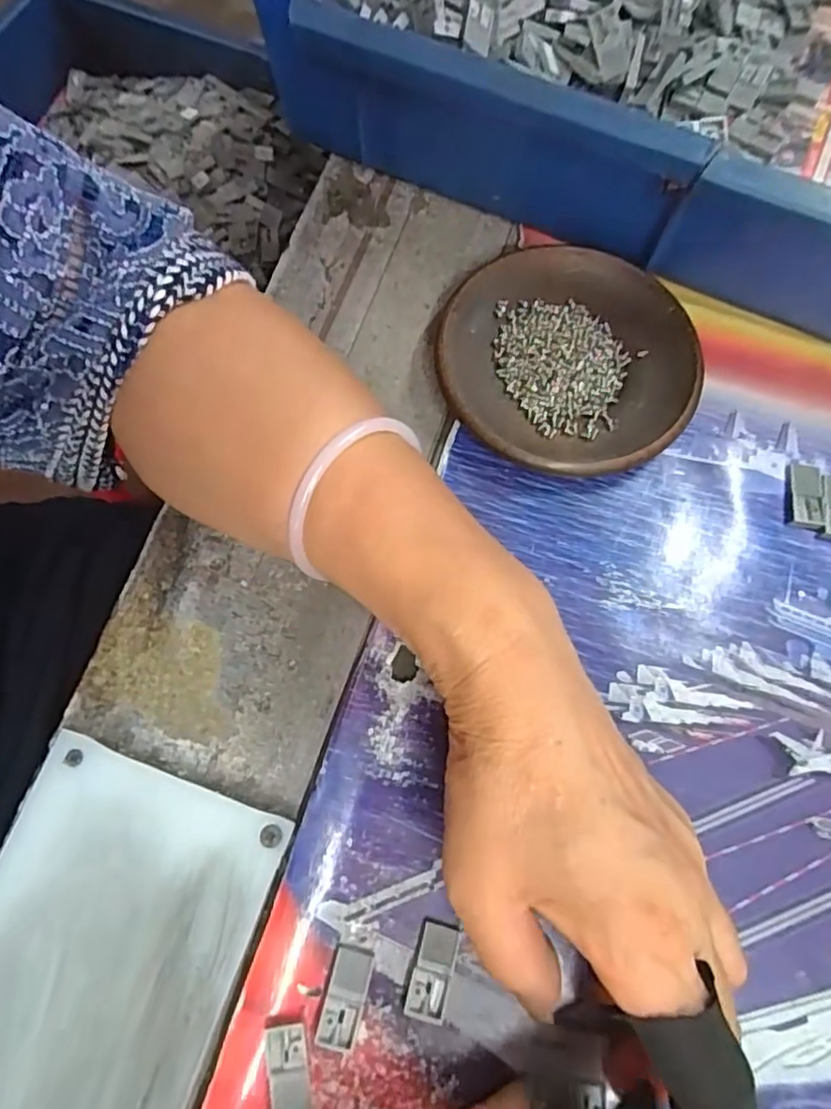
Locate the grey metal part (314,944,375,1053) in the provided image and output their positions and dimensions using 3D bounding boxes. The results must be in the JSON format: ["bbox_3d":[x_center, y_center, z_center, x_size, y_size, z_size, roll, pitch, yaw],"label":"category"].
[{"bbox_3d":[-0.024,0.150,0.216,0.013,0.005,0.029,14,73,4],"label":"grey metal part"}]

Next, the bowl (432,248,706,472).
[{"bbox_3d":[0.068,-0.085,0.286,0.108,0.019,0.109,0,73,-1],"label":"bowl"}]

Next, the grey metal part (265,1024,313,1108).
[{"bbox_3d":[-0.041,0.171,0.209,0.013,0.004,0.029,-9,73,-4],"label":"grey metal part"}]

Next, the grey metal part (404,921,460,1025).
[{"bbox_3d":[0.006,0.144,0.220,0.014,0.004,0.029,15,73,4],"label":"grey metal part"}]

